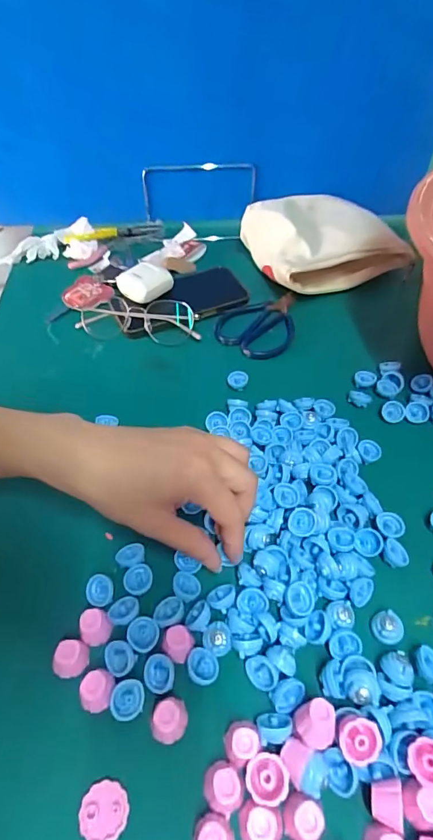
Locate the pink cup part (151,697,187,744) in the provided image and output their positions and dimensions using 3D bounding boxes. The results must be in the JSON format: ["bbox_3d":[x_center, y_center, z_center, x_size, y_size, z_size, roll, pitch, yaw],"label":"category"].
[{"bbox_3d":[-0.025,0.162,0.234,0.020,0.015,0.018,-18,52,-17],"label":"pink cup part"}]

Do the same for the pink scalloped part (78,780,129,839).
[{"bbox_3d":[-0.056,0.196,0.217,0.023,0.009,0.024,-1,49,-2],"label":"pink scalloped part"}]

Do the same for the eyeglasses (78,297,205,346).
[{"bbox_3d":[-0.084,-0.105,0.450,0.124,0.030,0.056,21,51,16],"label":"eyeglasses"}]

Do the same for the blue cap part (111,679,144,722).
[{"bbox_3d":[-0.050,0.156,0.241,0.018,0.007,0.018,1,49,-1],"label":"blue cap part"}]

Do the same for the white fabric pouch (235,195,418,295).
[{"bbox_3d":[0.125,-0.213,0.518,0.157,0.072,0.130,-16,51,-15],"label":"white fabric pouch"}]

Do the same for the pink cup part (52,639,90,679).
[{"bbox_3d":[-0.085,0.140,0.254,0.018,0.016,0.016,-5,49,-6],"label":"pink cup part"}]

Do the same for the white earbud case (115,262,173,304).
[{"bbox_3d":[-0.080,-0.151,0.479,0.046,0.025,0.046,-36,59,-29],"label":"white earbud case"}]

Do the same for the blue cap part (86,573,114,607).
[{"bbox_3d":[-0.076,0.110,0.280,0.017,0.007,0.018,-2,49,-3],"label":"blue cap part"}]

